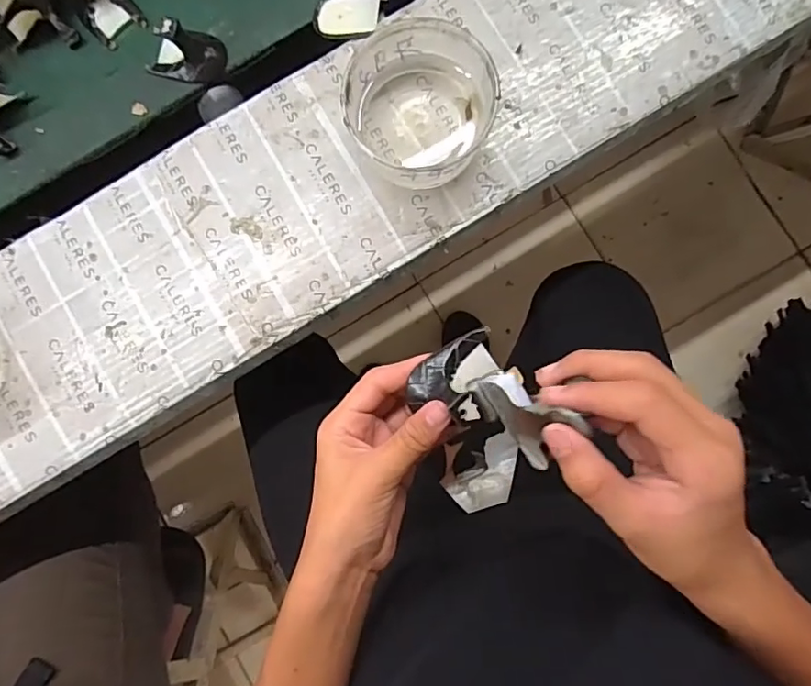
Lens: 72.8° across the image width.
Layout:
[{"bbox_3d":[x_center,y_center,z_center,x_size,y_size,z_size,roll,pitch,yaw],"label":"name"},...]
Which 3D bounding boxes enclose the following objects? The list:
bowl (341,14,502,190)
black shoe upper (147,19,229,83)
[{"bbox_3d":[0.012,-0.190,0.443,0.110,0.062,0.110,0,85,2],"label":"bowl"},{"bbox_3d":[-0.201,-0.263,0.487,0.072,0.047,0.045,1,85,2],"label":"black shoe upper"}]

